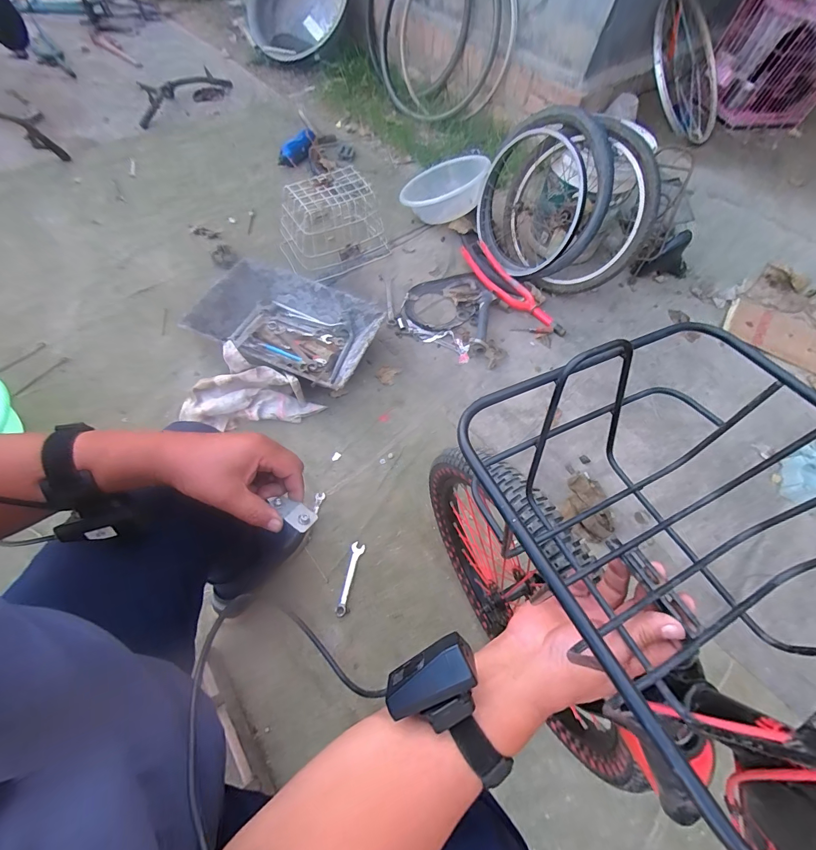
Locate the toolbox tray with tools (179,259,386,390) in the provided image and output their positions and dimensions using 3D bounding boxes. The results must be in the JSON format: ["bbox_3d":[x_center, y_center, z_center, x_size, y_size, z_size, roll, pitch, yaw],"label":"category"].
[{"bbox_3d":[-0.350,-0.282,1.129,0.489,0.143,0.320,22,60,8],"label":"toolbox tray with tools"}]

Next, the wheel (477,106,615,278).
[{"bbox_3d":[0.427,-0.722,1.245,0.065,0.506,0.429,-28,68,-38],"label":"wheel"}]

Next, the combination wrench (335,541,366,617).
[{"bbox_3d":[-0.128,0.344,0.844,0.031,0.004,0.155,15,60,-6],"label":"combination wrench"}]

